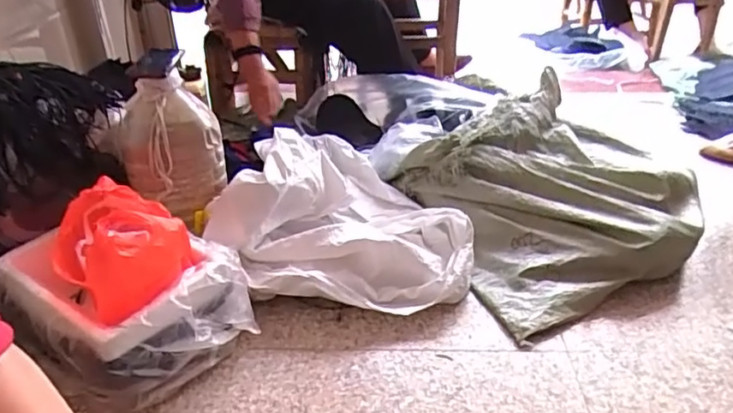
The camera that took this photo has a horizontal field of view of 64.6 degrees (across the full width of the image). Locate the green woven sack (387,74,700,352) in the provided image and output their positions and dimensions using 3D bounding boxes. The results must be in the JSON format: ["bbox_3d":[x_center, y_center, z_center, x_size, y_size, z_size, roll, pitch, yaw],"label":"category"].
[{"bbox_3d":[0.432,-0.036,1.336,0.590,0.220,0.545,-16,36,-20],"label":"green woven sack"}]

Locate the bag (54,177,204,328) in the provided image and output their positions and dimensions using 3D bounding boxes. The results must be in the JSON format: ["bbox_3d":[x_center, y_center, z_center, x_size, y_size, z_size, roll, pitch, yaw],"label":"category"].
[{"bbox_3d":[-0.403,0.075,0.977,0.195,0.208,0.153,15,37,22],"label":"bag"}]

